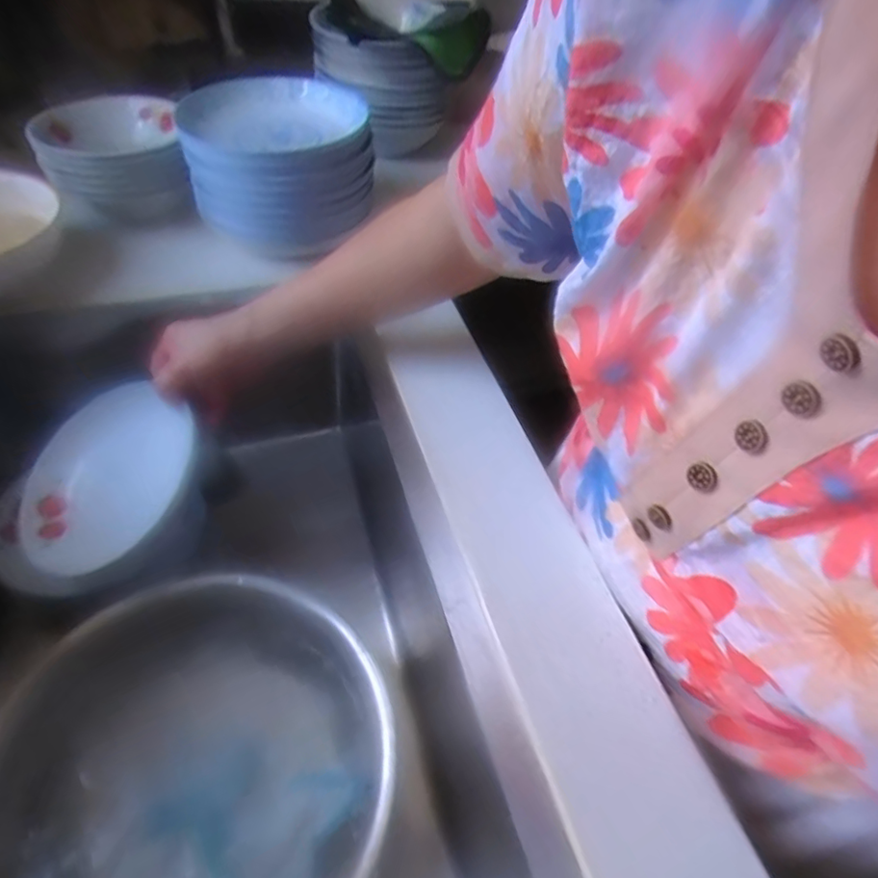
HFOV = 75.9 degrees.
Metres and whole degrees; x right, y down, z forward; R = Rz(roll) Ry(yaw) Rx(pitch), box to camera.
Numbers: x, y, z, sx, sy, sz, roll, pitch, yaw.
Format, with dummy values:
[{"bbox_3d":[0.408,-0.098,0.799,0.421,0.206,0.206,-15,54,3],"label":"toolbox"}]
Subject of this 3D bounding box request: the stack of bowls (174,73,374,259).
[{"bbox_3d":[-0.155,-0.268,0.559,0.176,0.111,0.157,-3,49,-8],"label":"stack of bowls"}]

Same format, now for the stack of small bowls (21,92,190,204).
[{"bbox_3d":[-0.326,-0.287,0.574,0.132,0.093,0.128,-15,52,-18],"label":"stack of small bowls"}]

